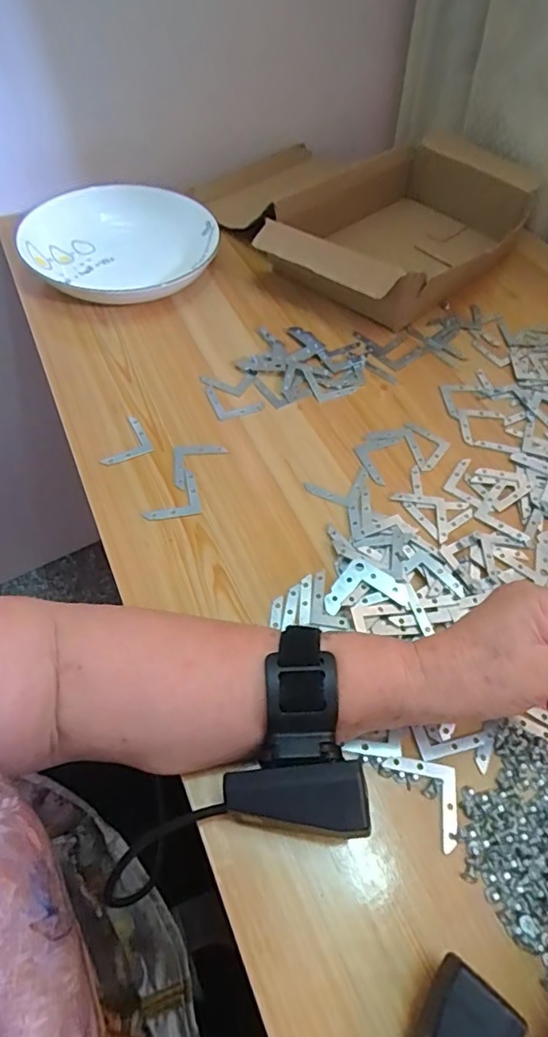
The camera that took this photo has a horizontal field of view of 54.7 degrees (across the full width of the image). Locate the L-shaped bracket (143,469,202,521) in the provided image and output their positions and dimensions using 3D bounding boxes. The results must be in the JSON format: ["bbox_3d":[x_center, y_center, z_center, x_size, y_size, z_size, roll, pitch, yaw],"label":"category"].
[{"bbox_3d":[-0.077,-0.017,0.395,0.040,0.004,0.041,-7,57,-9],"label":"L-shaped bracket"}]

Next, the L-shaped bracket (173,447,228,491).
[{"bbox_3d":[-0.057,-0.042,0.413,0.042,0.004,0.044,-4,56,-7],"label":"L-shaped bracket"}]

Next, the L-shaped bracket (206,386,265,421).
[{"bbox_3d":[-0.034,-0.103,0.462,0.042,0.004,0.040,-17,60,-17],"label":"L-shaped bracket"}]

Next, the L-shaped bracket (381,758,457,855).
[{"bbox_3d":[0.090,0.152,0.295,0.032,0.004,0.051,-24,61,-19],"label":"L-shaped bracket"}]

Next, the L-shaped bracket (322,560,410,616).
[{"bbox_3d":[0.062,0.052,0.355,0.044,0.005,0.045,37,61,20],"label":"L-shaped bracket"}]

